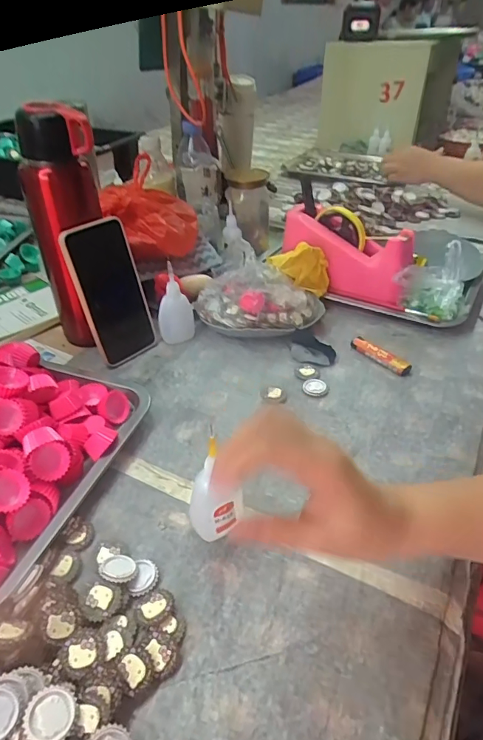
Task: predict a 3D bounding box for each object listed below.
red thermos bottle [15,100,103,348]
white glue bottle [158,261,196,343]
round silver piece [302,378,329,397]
[{"bbox_3d":[-0.190,-0.151,0.524,0.065,0.260,0.071,28,46,30],"label":"red thermos bottle"},{"bbox_3d":[-0.082,-0.081,0.575,0.034,0.095,0.036,12,40,14],"label":"white glue bottle"},{"bbox_3d":[0.084,0.019,0.520,0.028,0.004,0.025,9,40,11],"label":"round silver piece"}]

